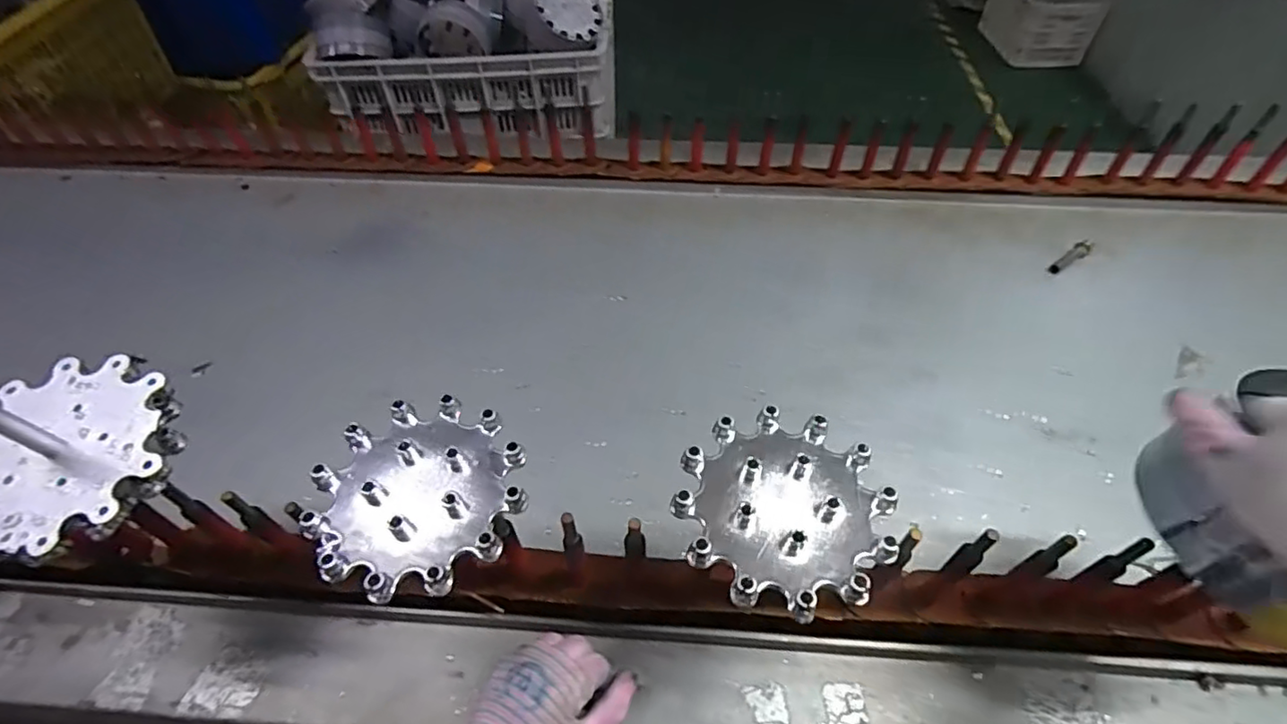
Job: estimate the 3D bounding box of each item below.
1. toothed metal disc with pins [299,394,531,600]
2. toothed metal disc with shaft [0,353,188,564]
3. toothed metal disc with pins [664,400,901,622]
[{"bbox_3d":[-0.156,0.092,0.422,0.140,0.025,0.136,0,49,0],"label":"toothed metal disc with pins"},{"bbox_3d":[-0.413,0.053,0.418,0.140,0.079,0.144,0,49,0],"label":"toothed metal disc with shaft"},{"bbox_3d":[0.095,0.095,0.411,0.138,0.019,0.143,0,49,0],"label":"toothed metal disc with pins"}]

